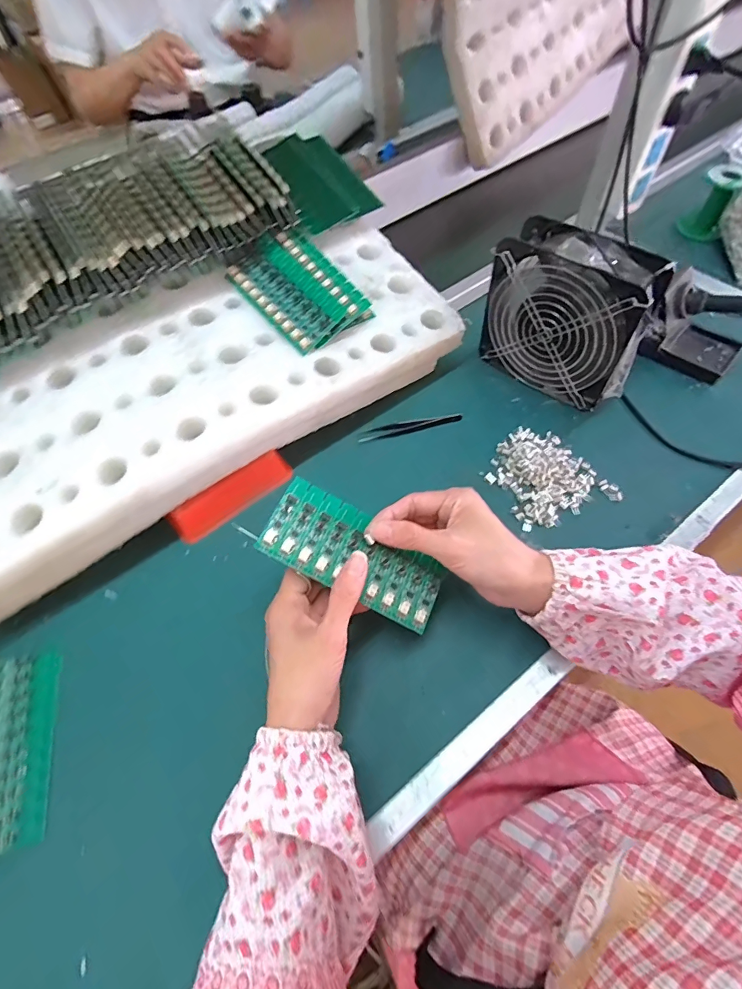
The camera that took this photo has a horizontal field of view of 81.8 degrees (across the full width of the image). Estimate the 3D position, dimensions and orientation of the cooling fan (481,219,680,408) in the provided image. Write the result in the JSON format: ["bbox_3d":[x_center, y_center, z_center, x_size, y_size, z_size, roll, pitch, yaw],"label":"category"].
[{"bbox_3d":[0.199,-0.183,0.441,0.152,0.145,0.057,40,70,21],"label":"cooling fan"}]

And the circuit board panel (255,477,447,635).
[{"bbox_3d":[-0.010,0.047,0.323,0.138,0.006,0.062,34,66,-5],"label":"circuit board panel"}]

